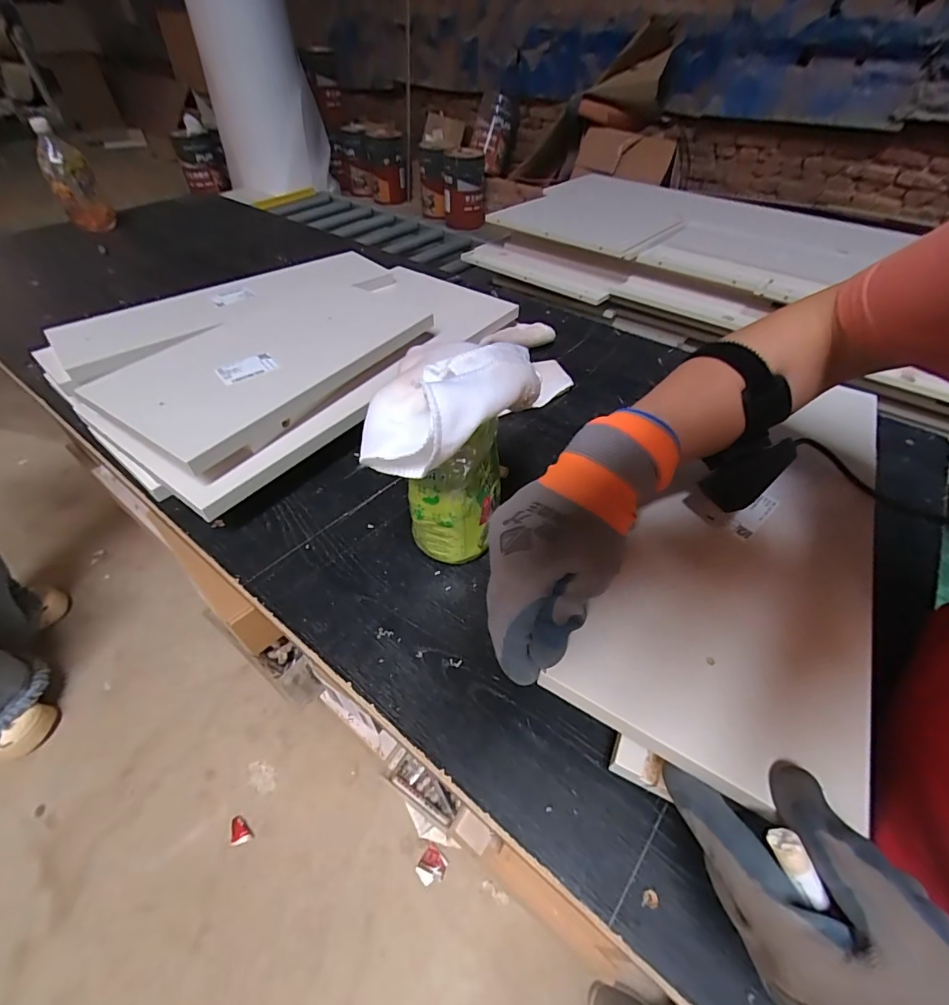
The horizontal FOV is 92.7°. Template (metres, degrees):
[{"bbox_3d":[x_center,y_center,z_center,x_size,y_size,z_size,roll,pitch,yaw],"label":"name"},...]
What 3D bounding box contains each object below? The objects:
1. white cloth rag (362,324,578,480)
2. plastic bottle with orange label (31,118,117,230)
[{"bbox_3d":[-0.007,-0.082,0.319,0.100,0.059,0.165,36,55,27],"label":"white cloth rag"},{"bbox_3d":[-0.826,-0.668,0.934,0.088,0.176,0.068,-32,56,-28],"label":"plastic bottle with orange label"}]

